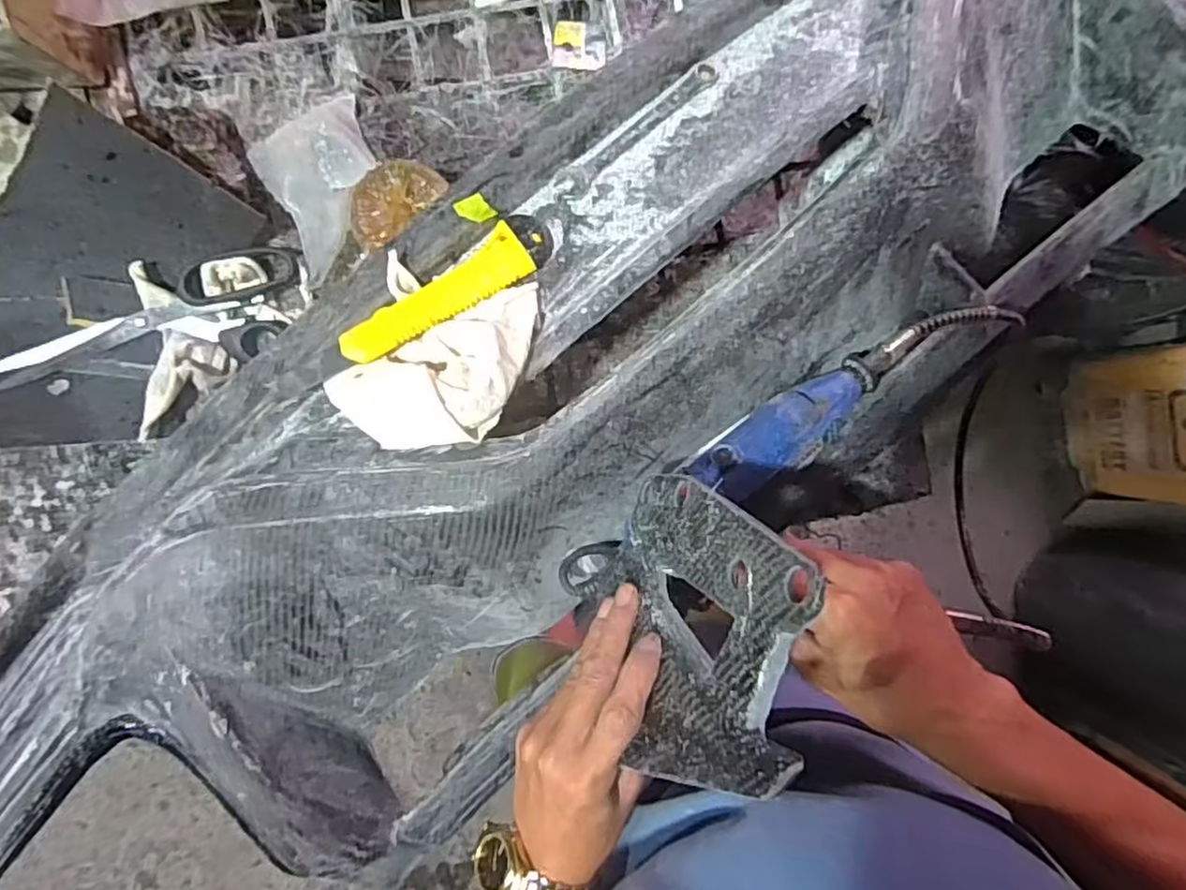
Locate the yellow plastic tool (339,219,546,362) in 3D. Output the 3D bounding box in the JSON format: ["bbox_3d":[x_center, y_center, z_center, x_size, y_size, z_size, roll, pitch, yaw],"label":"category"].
[{"bbox_3d":[-0.091,-0.098,0.432,0.145,0.012,0.035,-32,97,-6],"label":"yellow plastic tool"}]

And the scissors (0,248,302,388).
[{"bbox_3d":[-0.350,-0.093,0.537,0.254,0.021,0.077,-16,95,-8],"label":"scissors"}]

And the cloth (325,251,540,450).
[{"bbox_3d":[-0.094,-0.056,0.418,0.100,0.044,0.130,29,88,-9],"label":"cloth"}]

